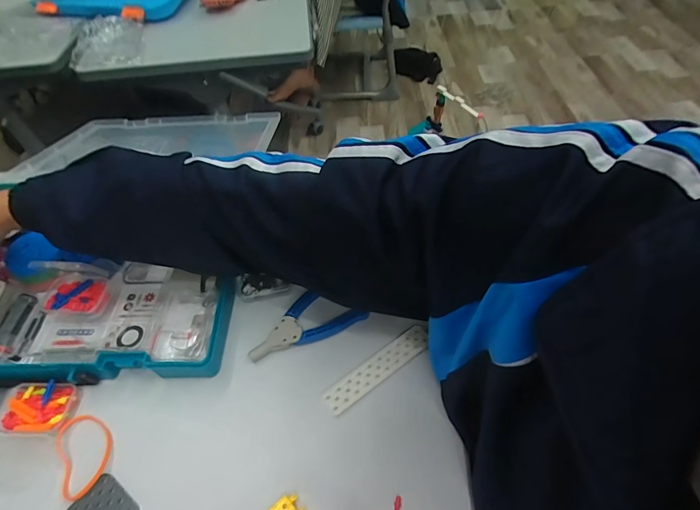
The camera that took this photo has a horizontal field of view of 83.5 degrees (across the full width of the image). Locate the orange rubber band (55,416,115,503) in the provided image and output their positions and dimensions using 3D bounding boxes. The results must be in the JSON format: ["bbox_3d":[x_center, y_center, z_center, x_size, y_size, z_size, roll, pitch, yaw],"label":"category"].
[{"bbox_3d":[-0.240,0.177,0.355,0.045,0.004,0.070,-26,56,-15],"label":"orange rubber band"}]

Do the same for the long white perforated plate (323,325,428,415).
[{"bbox_3d":[0.029,0.113,0.395,0.122,0.004,0.028,-31,58,-18],"label":"long white perforated plate"}]

